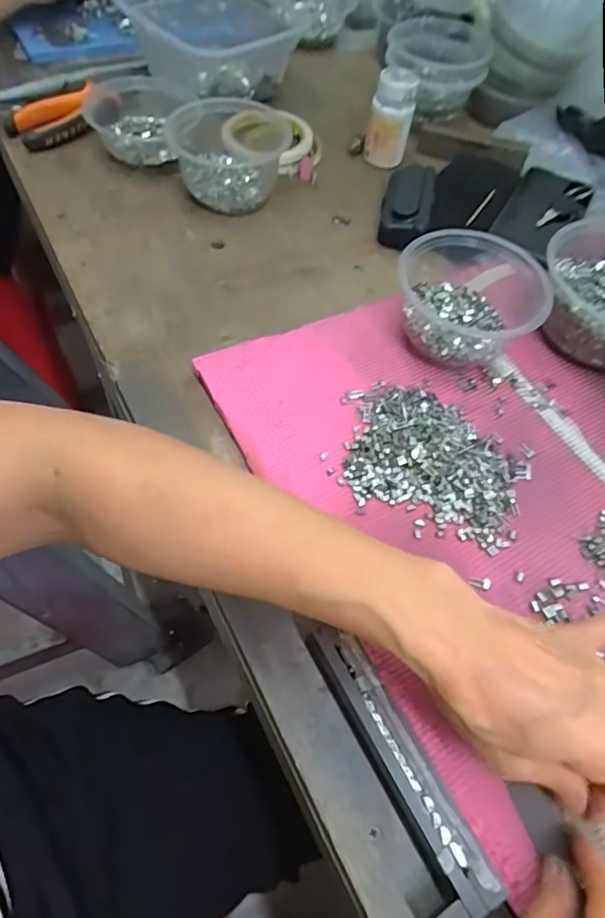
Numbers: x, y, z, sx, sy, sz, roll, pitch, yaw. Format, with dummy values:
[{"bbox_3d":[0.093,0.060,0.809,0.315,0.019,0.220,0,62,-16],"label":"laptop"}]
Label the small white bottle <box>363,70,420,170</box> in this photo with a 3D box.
[{"bbox_3d":[0.094,-0.364,0.600,0.045,0.079,0.043,11,59,3],"label":"small white bottle"}]

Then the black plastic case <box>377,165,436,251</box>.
[{"bbox_3d":[0.102,-0.247,0.549,0.046,0.042,0.080,15,57,3],"label":"black plastic case"}]

